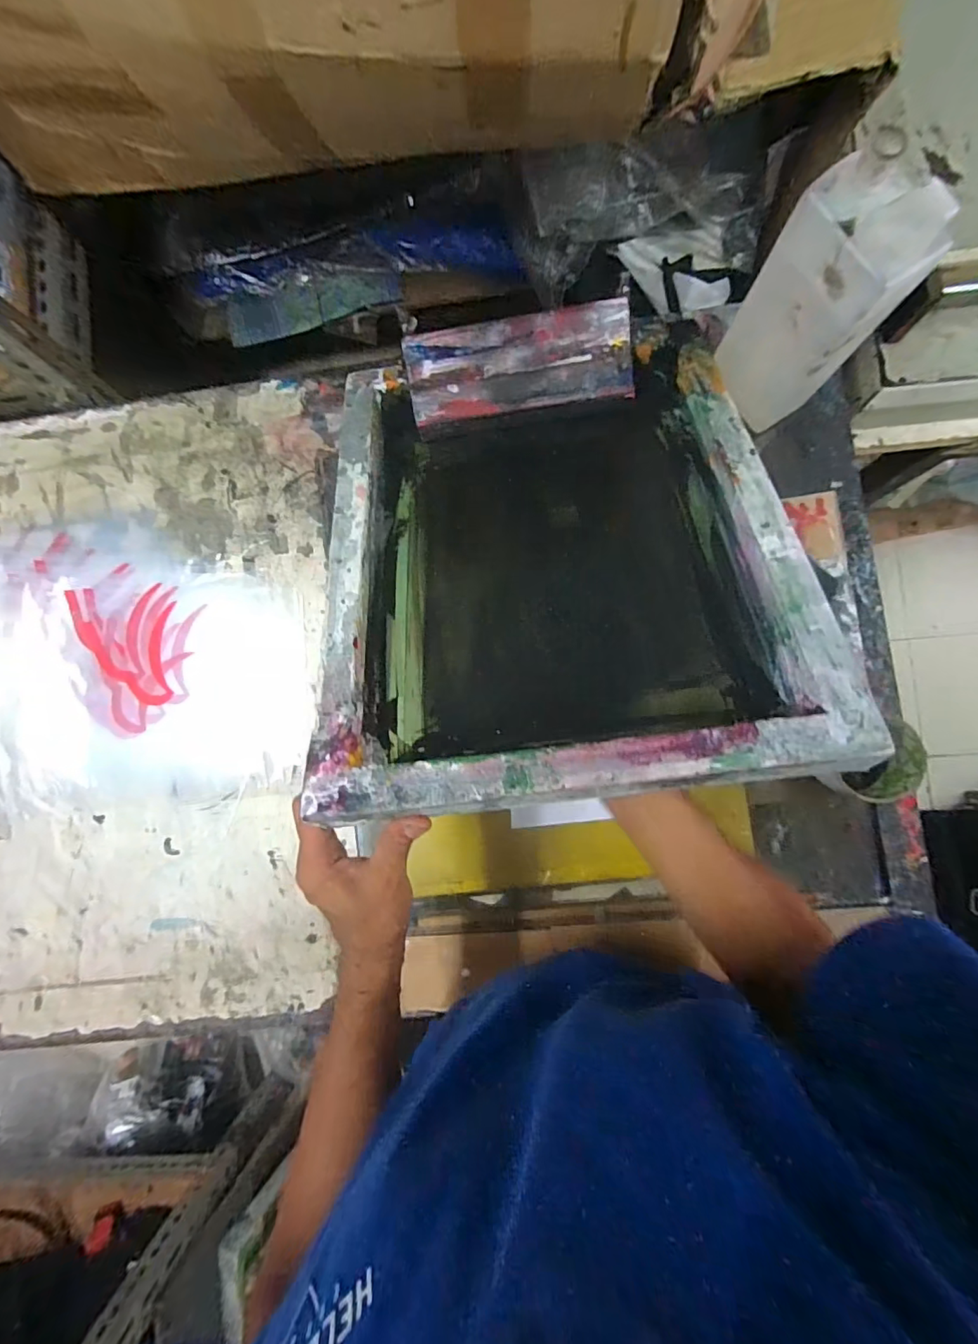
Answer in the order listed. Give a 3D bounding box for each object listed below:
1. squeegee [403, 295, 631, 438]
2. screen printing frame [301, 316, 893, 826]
[{"bbox_3d":[0.030,-0.299,0.492,0.212,0.026,0.084,-8,107,4],"label":"squeegee"},{"bbox_3d":[0.048,-0.111,0.409,0.350,0.056,0.428,-7,63,4],"label":"screen printing frame"}]

